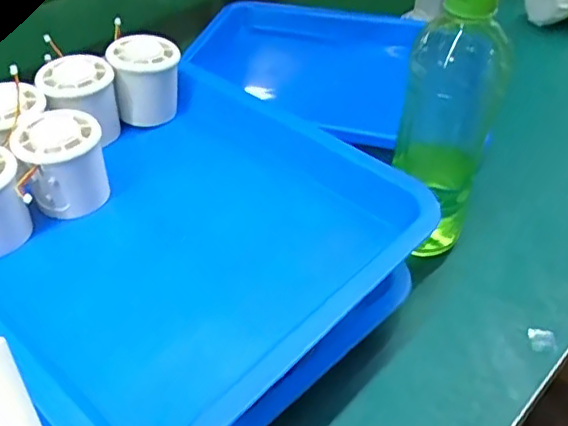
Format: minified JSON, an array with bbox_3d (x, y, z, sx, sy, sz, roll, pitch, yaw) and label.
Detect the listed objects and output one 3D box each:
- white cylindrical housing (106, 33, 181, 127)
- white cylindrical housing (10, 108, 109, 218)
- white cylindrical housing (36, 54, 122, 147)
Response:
[{"bbox_3d":[-0.112,-0.110,0.485,0.052,0.056,0.052,0,42,0],"label":"white cylindrical housing"},{"bbox_3d":[-0.152,-0.035,0.408,0.053,0.053,0.053,0,42,0],"label":"white cylindrical housing"},{"bbox_3d":[-0.158,-0.088,0.463,0.053,0.054,0.053,0,42,0],"label":"white cylindrical housing"}]

